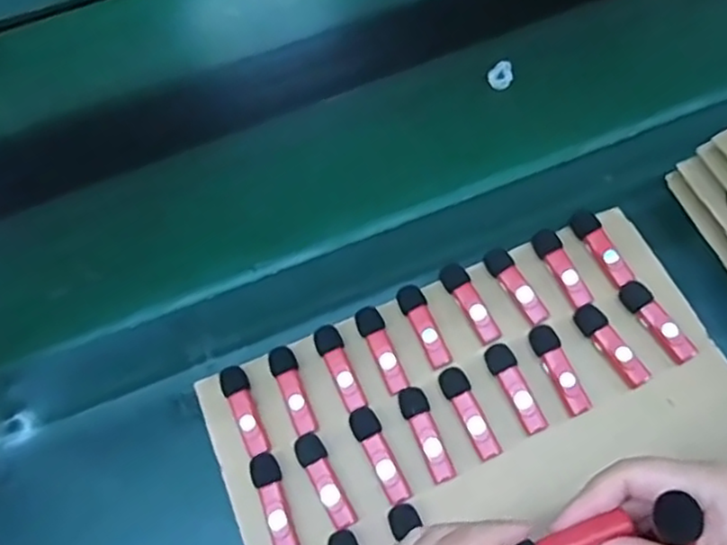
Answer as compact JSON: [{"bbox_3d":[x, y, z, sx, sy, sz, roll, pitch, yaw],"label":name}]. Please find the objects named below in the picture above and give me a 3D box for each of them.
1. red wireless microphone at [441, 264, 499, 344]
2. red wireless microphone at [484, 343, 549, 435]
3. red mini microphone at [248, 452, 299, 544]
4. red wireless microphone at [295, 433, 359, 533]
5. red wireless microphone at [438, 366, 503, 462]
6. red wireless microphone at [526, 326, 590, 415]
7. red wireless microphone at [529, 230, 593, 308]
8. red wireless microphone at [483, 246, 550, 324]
[{"bbox_3d":[0.079,0.021,0.489,0.018,0.011,0.066,-25,62,-8],"label":"red wireless microphone"},{"bbox_3d":[0.106,0.080,0.460,0.018,0.014,0.064,-24,61,-7],"label":"red wireless microphone"},{"bbox_3d":[-0.058,0.152,0.436,0.019,0.009,0.066,-21,61,-5],"label":"red mini microphone"},{"bbox_3d":[-0.025,0.138,0.442,0.019,0.011,0.065,-28,62,-9],"label":"red wireless microphone"},{"bbox_3d":[0.073,0.095,0.454,0.020,0.013,0.065,-26,62,-8],"label":"red wireless microphone"},{"bbox_3d":[0.137,0.068,0.465,0.018,0.016,0.065,-21,61,-5],"label":"red wireless microphone"},{"bbox_3d":[0.148,-0.004,0.493,0.017,0.012,0.065,-24,61,-7],"label":"red wireless microphone"},{"bbox_3d":[0.113,0.009,0.490,0.019,0.013,0.065,-28,62,-9],"label":"red wireless microphone"}]

